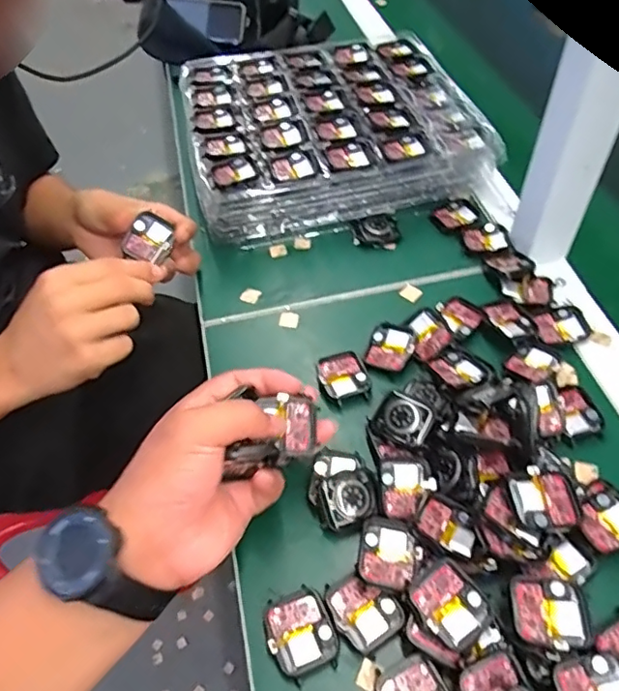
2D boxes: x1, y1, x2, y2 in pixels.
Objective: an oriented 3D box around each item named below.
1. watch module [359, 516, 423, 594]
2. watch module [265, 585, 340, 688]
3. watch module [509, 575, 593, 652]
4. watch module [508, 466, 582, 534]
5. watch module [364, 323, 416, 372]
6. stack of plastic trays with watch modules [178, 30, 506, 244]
[{"bbox_3d":[0.050,0.130,0.353,0.037,0.010,0.042,9,52,11],"label":"watch module"},{"bbox_3d":[-0.005,0.173,0.340,0.038,0.009,0.044,-20,53,-13],"label":"watch module"},{"bbox_3d":[0.135,0.150,0.320,0.040,0.005,0.039,-1,49,3],"label":"watch module"},{"bbox_3d":[0.148,0.095,0.353,0.040,0.010,0.036,-7,51,-2],"label":"watch module"},{"bbox_3d":[0.066,0.000,0.458,0.035,0.006,0.042,17,54,16],"label":"watch module"},{"bbox_3d":[0.017,-0.234,0.628,0.289,0.086,0.261,-10,50,-5],"label":"stack of plastic trays with watch modules"}]

